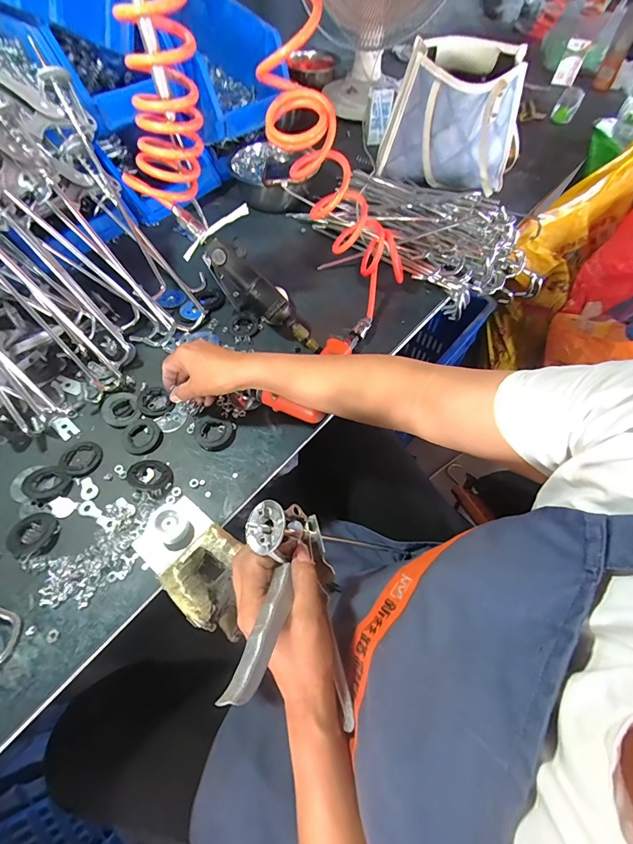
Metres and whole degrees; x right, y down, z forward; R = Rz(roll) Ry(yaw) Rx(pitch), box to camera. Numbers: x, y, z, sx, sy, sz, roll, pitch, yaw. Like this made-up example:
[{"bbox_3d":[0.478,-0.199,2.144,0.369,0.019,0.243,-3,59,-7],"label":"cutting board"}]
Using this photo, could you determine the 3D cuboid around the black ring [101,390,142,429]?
[{"bbox_3d":[-0.258,-0.016,0.489,0.046,0.008,0.056,-26,62,-17],"label":"black ring"}]

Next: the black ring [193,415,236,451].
[{"bbox_3d":[-0.132,0.013,0.478,0.051,0.008,0.047,1,57,-1],"label":"black ring"}]

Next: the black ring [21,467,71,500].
[{"bbox_3d":[-0.314,0.071,0.431,0.050,0.006,0.042,22,59,12],"label":"black ring"}]

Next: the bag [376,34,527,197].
[{"bbox_3d":[0.277,-0.606,0.729,0.262,0.174,0.241,22,59,12],"label":"bag"}]

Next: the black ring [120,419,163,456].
[{"bbox_3d":[-0.223,0.019,0.473,0.049,0.007,0.046,1,57,-1],"label":"black ring"}]

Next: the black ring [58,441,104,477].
[{"bbox_3d":[-0.290,0.045,0.459,0.051,0.005,0.046,21,59,11],"label":"black ring"}]

